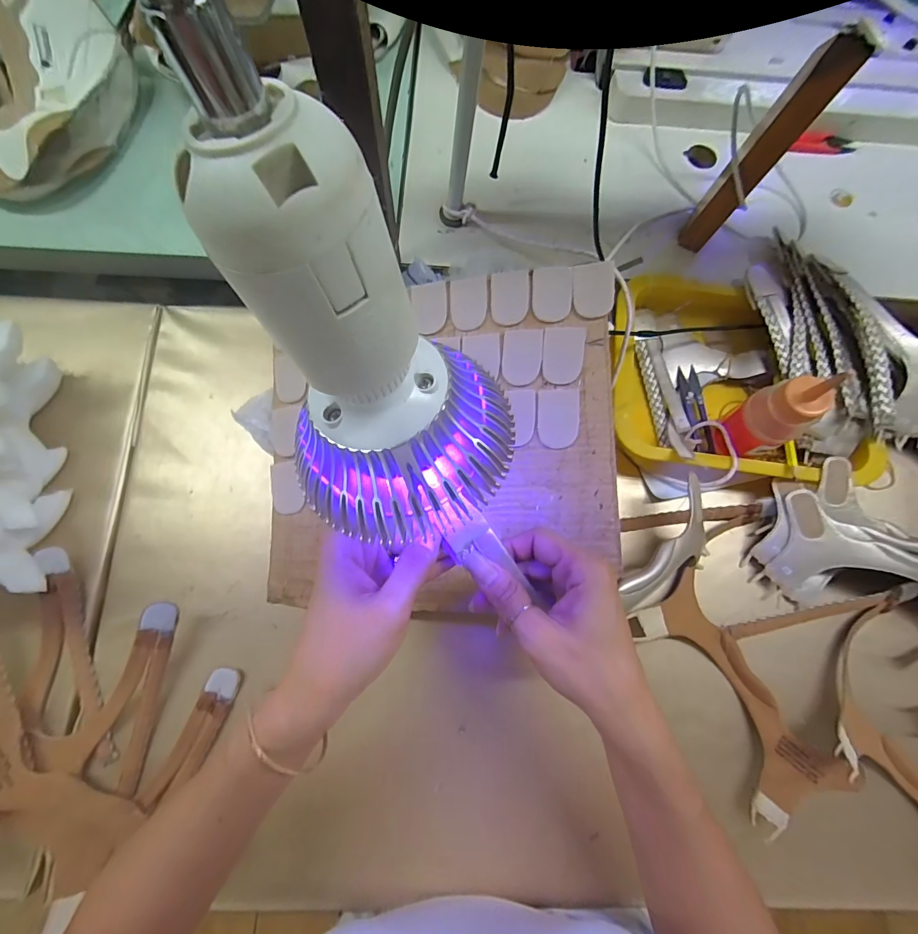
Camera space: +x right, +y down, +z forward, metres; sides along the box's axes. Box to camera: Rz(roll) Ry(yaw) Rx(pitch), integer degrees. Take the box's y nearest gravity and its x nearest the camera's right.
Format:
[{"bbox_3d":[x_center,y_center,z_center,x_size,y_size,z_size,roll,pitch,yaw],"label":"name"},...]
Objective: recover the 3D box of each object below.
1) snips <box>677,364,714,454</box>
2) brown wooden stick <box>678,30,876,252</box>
[{"bbox_3d":[0.243,-0.060,0.438,0.024,0.014,0.092,-3,77,-3],"label":"snips"},{"bbox_3d":[0.250,-0.256,0.377,0.032,0.201,0.015,41,78,7],"label":"brown wooden stick"}]

